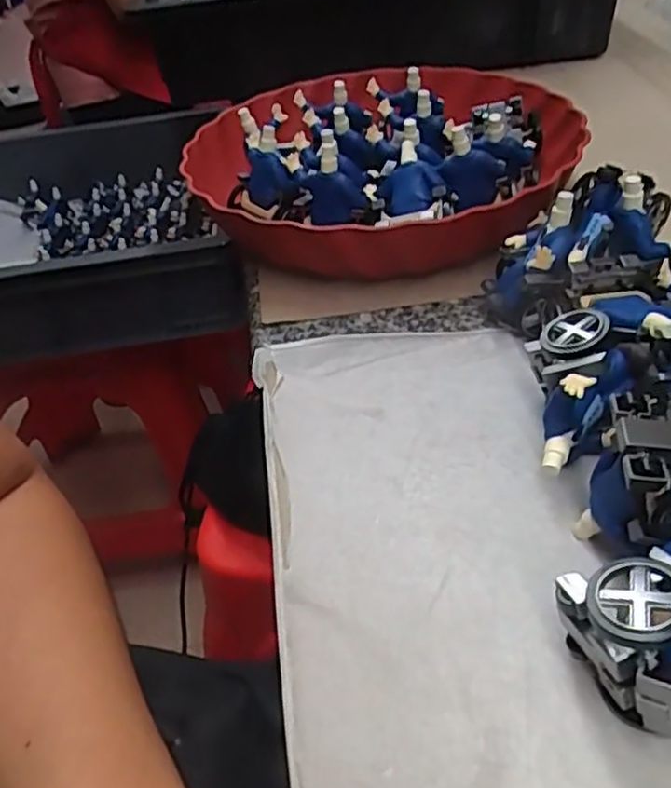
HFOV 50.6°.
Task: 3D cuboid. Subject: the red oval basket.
[{"bbox_3d":[0.027,-0.144,0.452,0.240,0.066,0.228,5,42,15],"label":"red oval basket"}]

